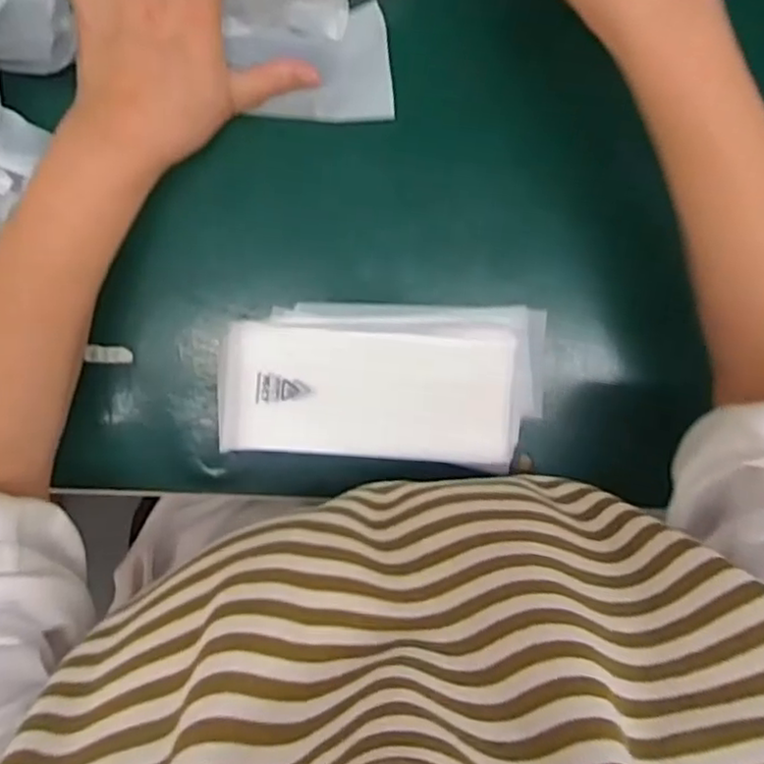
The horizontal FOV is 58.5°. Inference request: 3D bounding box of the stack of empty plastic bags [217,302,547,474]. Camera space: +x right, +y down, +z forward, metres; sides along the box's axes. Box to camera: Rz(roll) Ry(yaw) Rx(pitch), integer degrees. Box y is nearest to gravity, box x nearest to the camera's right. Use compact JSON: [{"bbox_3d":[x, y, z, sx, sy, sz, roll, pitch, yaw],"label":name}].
[{"bbox_3d":[0.004,0.001,0.419,0.196,0.032,0.095,1,95,-4],"label":"stack of empty plastic bags"}]

